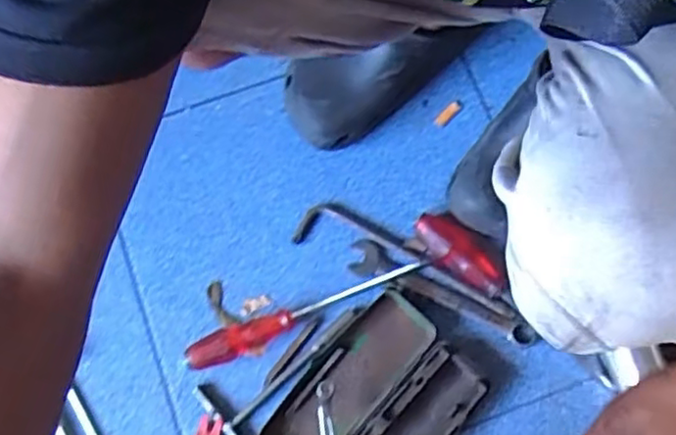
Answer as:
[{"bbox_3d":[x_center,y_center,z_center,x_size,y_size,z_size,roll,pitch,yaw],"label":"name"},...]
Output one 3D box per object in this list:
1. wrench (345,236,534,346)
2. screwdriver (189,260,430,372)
[{"bbox_3d":[0.097,0.078,0.640,0.189,0.010,0.034,29,78,6],"label":"wrench"},{"bbox_3d":[-0.029,0.085,0.629,0.240,0.027,0.028,-25,78,-6],"label":"screwdriver"}]

